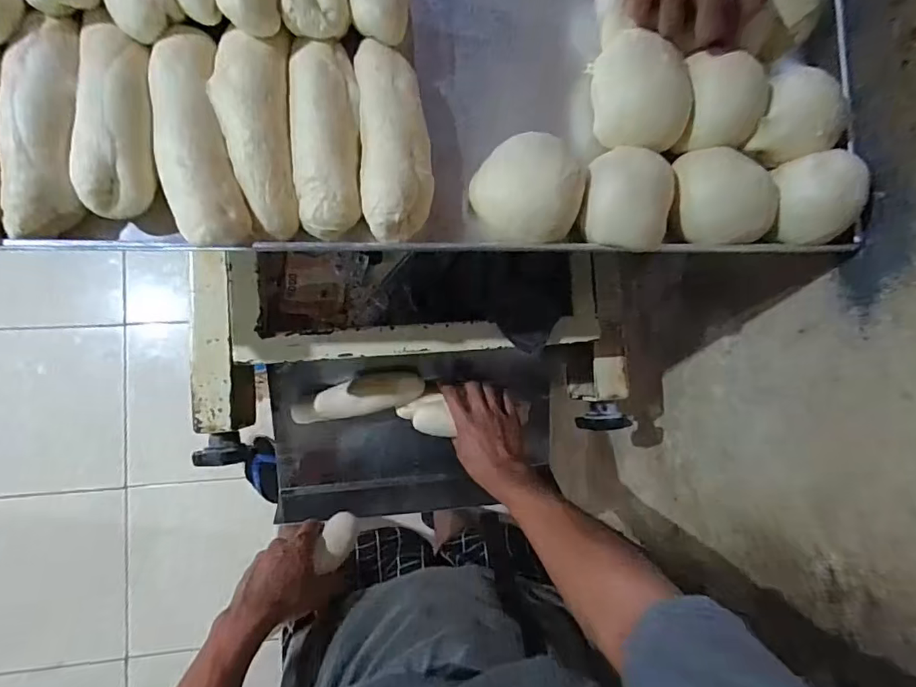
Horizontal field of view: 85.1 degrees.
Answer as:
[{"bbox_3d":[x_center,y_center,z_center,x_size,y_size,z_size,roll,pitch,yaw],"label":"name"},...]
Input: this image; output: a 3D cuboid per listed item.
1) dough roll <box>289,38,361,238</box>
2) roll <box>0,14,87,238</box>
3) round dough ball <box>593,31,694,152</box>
[{"bbox_3d":[-0.093,-0.146,0.354,0.046,0.028,0.135,-3,86,-8],"label":"dough roll"},{"bbox_3d":[-0.269,-0.143,0.326,0.039,0.032,0.143,1,85,-7],"label":"roll"},{"bbox_3d":[0.142,-0.190,0.382,0.067,0.041,0.078,2,85,-7],"label":"round dough ball"}]

